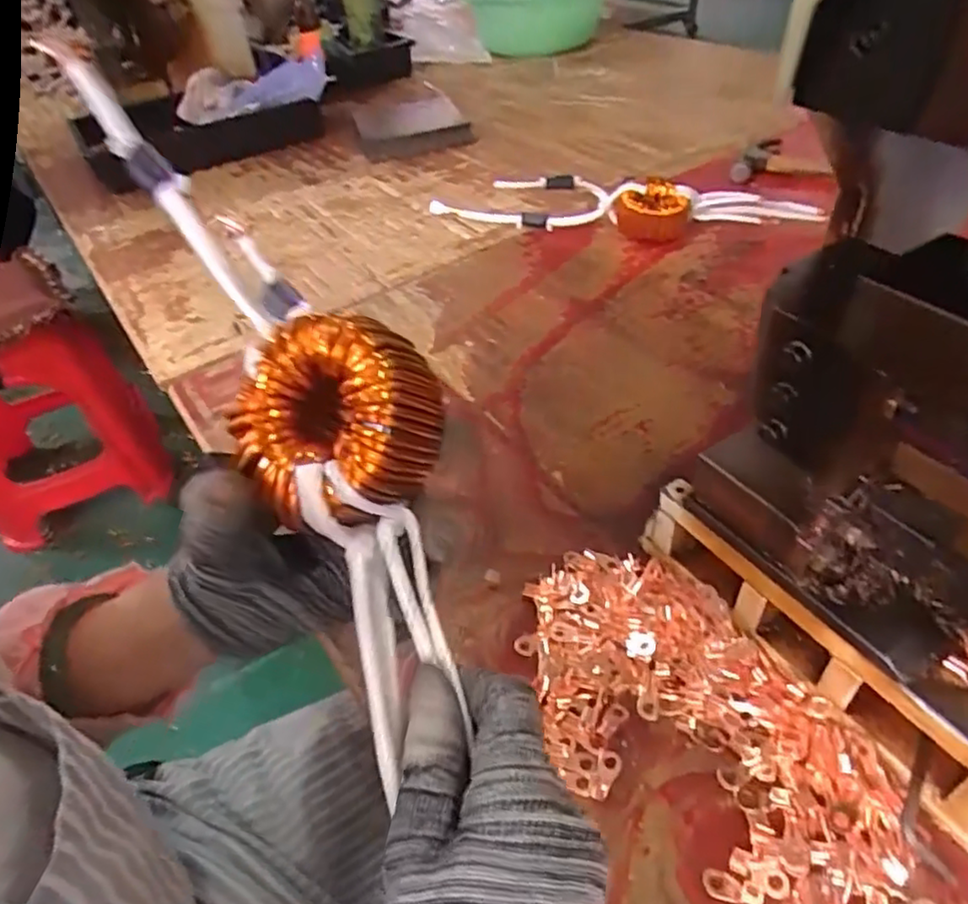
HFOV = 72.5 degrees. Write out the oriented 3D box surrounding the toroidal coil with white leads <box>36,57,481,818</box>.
[{"bbox_3d":[-0.088,-0.055,0.263,0.065,0.064,0.334,-27,77,-19],"label":"toroidal coil with white leads"}]

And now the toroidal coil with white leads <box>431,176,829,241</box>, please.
[{"bbox_3d":[0.143,-0.287,0.768,0.461,0.064,0.059,7,45,15],"label":"toroidal coil with white leads"}]

